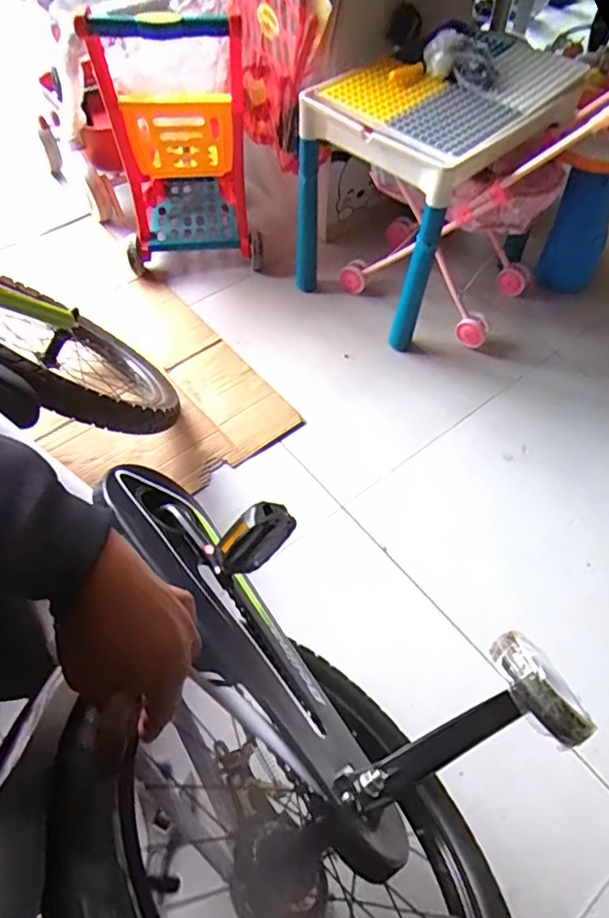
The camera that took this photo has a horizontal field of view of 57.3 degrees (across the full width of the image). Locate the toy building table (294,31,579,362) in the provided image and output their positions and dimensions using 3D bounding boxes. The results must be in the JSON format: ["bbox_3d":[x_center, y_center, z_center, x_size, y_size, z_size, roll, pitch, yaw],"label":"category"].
[{"bbox_3d":[0.240,-0.559,1.106,0.325,0.383,0.440,40,64,22],"label":"toy building table"}]

